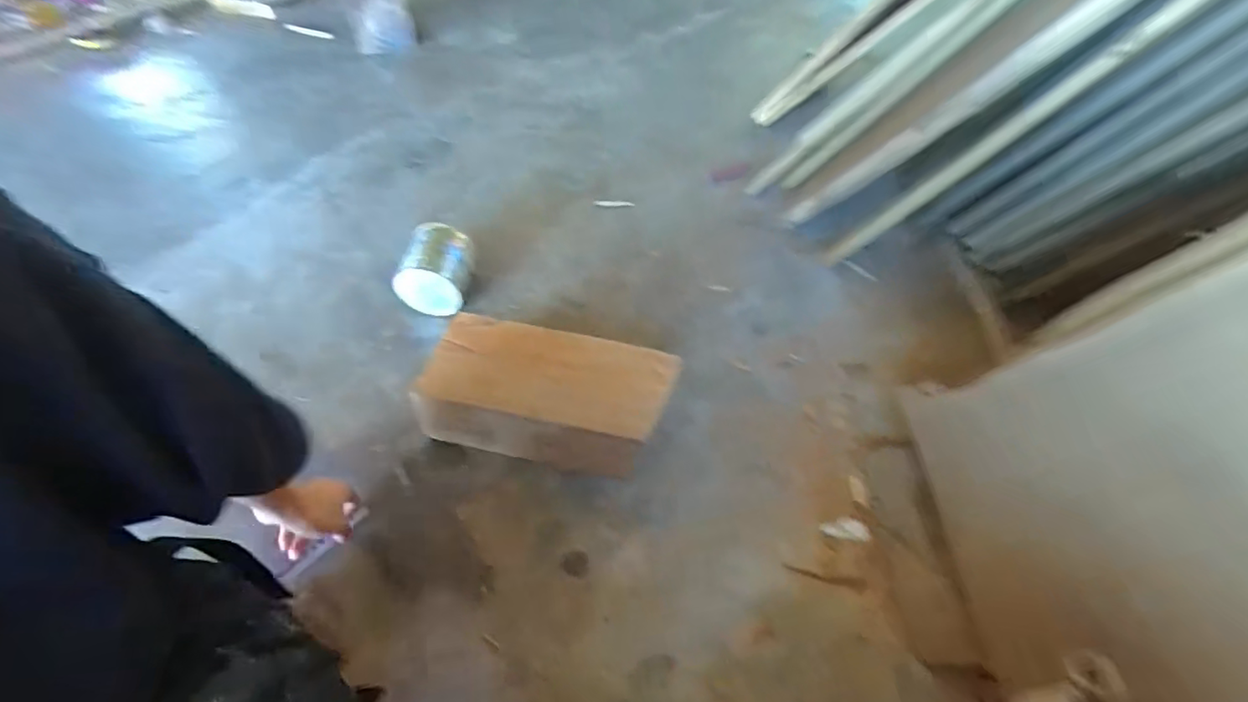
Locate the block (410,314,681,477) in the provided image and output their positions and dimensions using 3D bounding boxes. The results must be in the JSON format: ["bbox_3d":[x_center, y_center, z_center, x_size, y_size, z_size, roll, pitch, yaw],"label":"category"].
[{"bbox_3d":[-0.101,0.061,0.766,0.309,0.123,0.159,12,51,8],"label":"block"}]

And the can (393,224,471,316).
[{"bbox_3d":[-0.303,-0.133,0.934,0.092,0.095,0.133,8,51,5],"label":"can"}]

